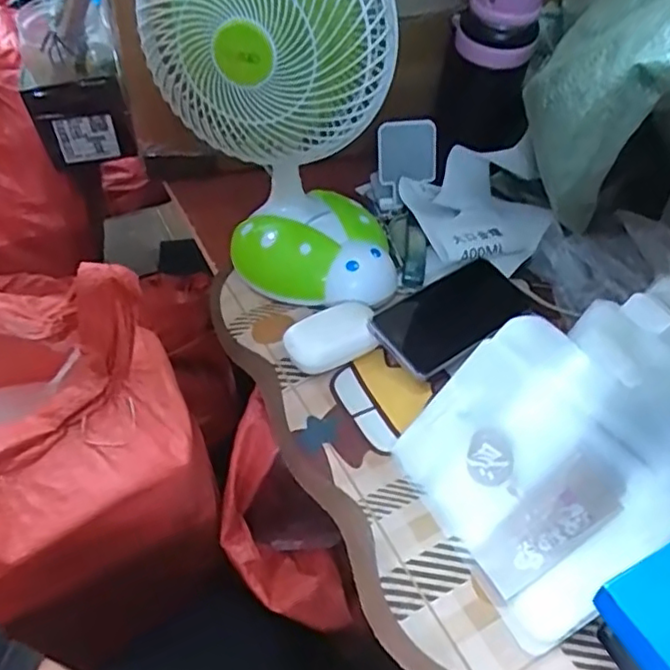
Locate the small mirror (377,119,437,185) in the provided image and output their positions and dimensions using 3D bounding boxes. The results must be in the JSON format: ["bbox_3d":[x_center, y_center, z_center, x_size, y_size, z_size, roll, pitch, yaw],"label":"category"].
[{"bbox_3d":[0.083,-0.208,0.722,0.068,0.070,0.014,-6,35,-2],"label":"small mirror"}]

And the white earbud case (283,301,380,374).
[{"bbox_3d":[-0.004,0.001,0.590,0.084,0.028,0.055,-19,48,-17],"label":"white earbud case"}]

